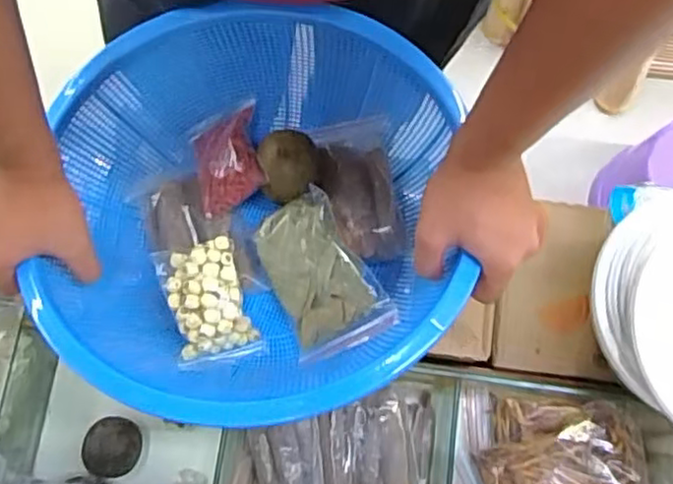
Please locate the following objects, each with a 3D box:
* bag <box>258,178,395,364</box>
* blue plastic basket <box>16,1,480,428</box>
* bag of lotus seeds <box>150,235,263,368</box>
[{"bbox_3d":[-0.016,0.026,0.569,0.084,0.026,0.129,-27,87,21],"label":"bag"},{"bbox_3d":[-0.064,-0.025,0.580,0.301,0.155,0.293,-2,76,-1],"label":"blue plastic basket"},{"bbox_3d":[-0.110,0.051,0.574,0.065,0.037,0.098,-16,77,-5],"label":"bag of lotus seeds"}]

